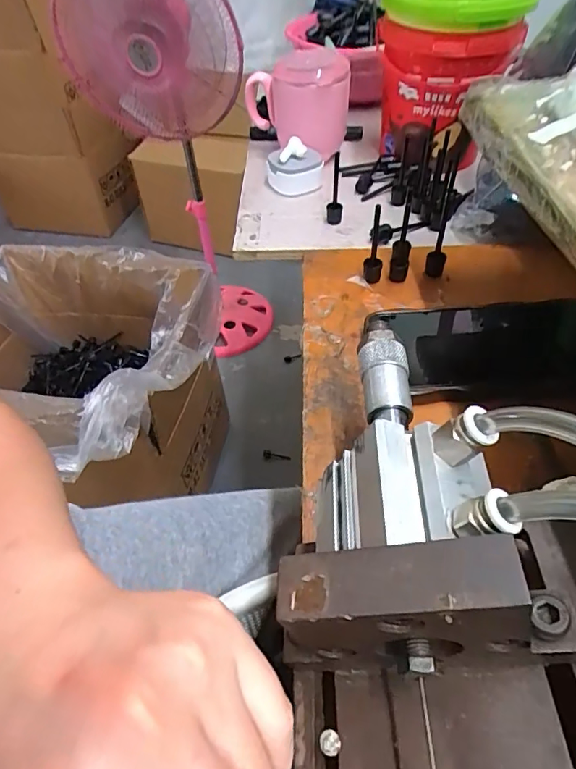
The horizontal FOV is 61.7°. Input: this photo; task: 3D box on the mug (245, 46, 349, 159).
[{"bbox_3d":[0.009,-0.297,0.516,0.105,0.096,0.073,-4,49,-1],"label":"mug"}]

